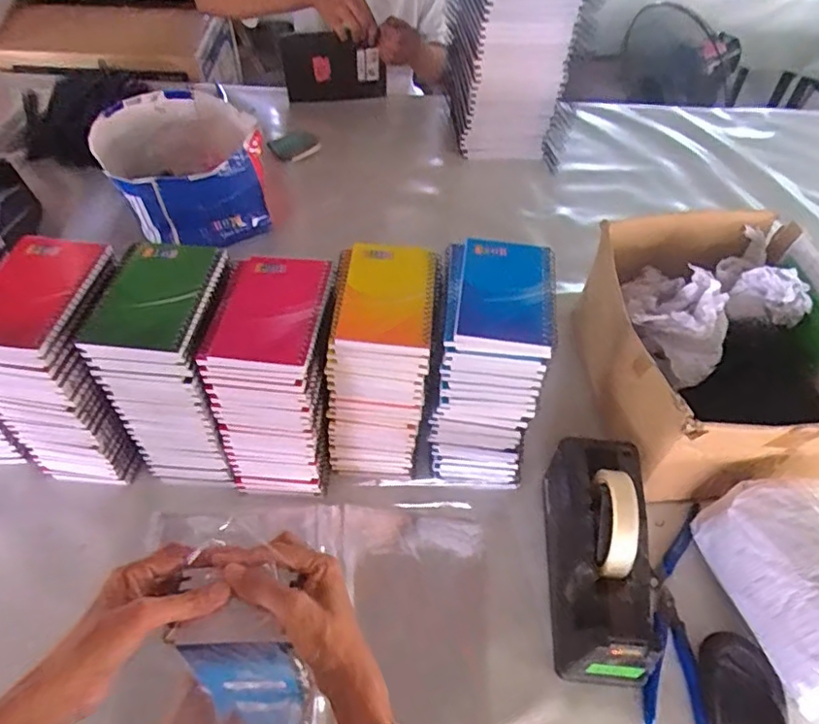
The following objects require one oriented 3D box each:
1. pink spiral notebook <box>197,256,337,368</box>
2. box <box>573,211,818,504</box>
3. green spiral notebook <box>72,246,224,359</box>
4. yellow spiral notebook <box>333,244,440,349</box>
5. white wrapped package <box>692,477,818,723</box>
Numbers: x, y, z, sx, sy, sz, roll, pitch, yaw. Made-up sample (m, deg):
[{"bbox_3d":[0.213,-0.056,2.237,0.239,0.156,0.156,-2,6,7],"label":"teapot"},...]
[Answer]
[{"bbox_3d":[-0.125,-0.050,0.526,0.094,0.010,0.125,7,50,3],"label":"pink spiral notebook"},{"bbox_3d":[0.349,-0.012,0.670,0.267,0.150,0.296,0,50,-3],"label":"box"},{"bbox_3d":[-0.228,-0.057,0.519,0.100,0.020,0.128,5,49,6],"label":"green spiral notebook"},{"bbox_3d":[-0.020,-0.063,0.547,0.092,0.014,0.128,2,50,-1],"label":"yellow spiral notebook"},{"bbox_3d":[0.363,0.203,0.528,0.114,0.090,0.187,-9,51,-10],"label":"white wrapped package"}]

